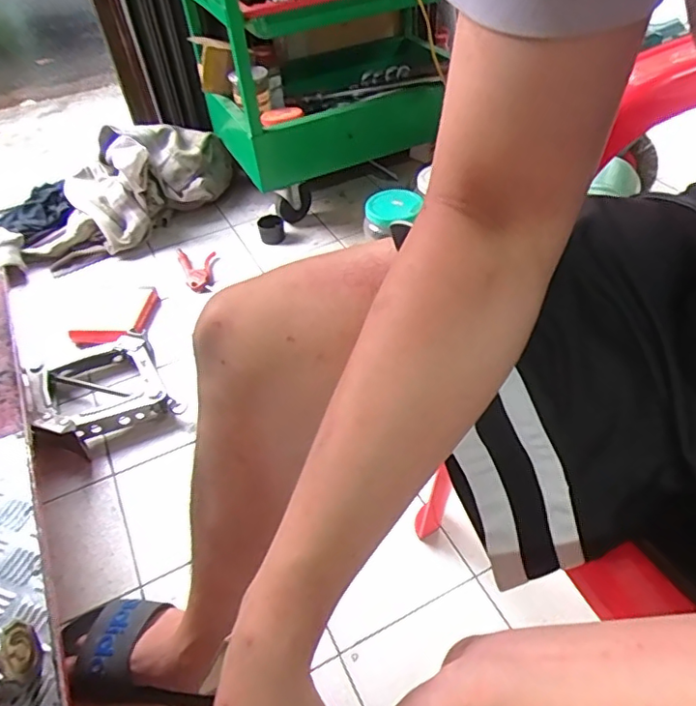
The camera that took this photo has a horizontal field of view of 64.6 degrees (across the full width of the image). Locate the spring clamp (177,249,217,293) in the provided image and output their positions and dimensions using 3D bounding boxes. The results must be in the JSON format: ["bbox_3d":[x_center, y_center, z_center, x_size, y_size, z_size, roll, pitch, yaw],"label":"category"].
[{"bbox_3d":[-0.338,-0.182,1.221,0.076,0.034,0.137,-8,45,-3],"label":"spring clamp"}]

